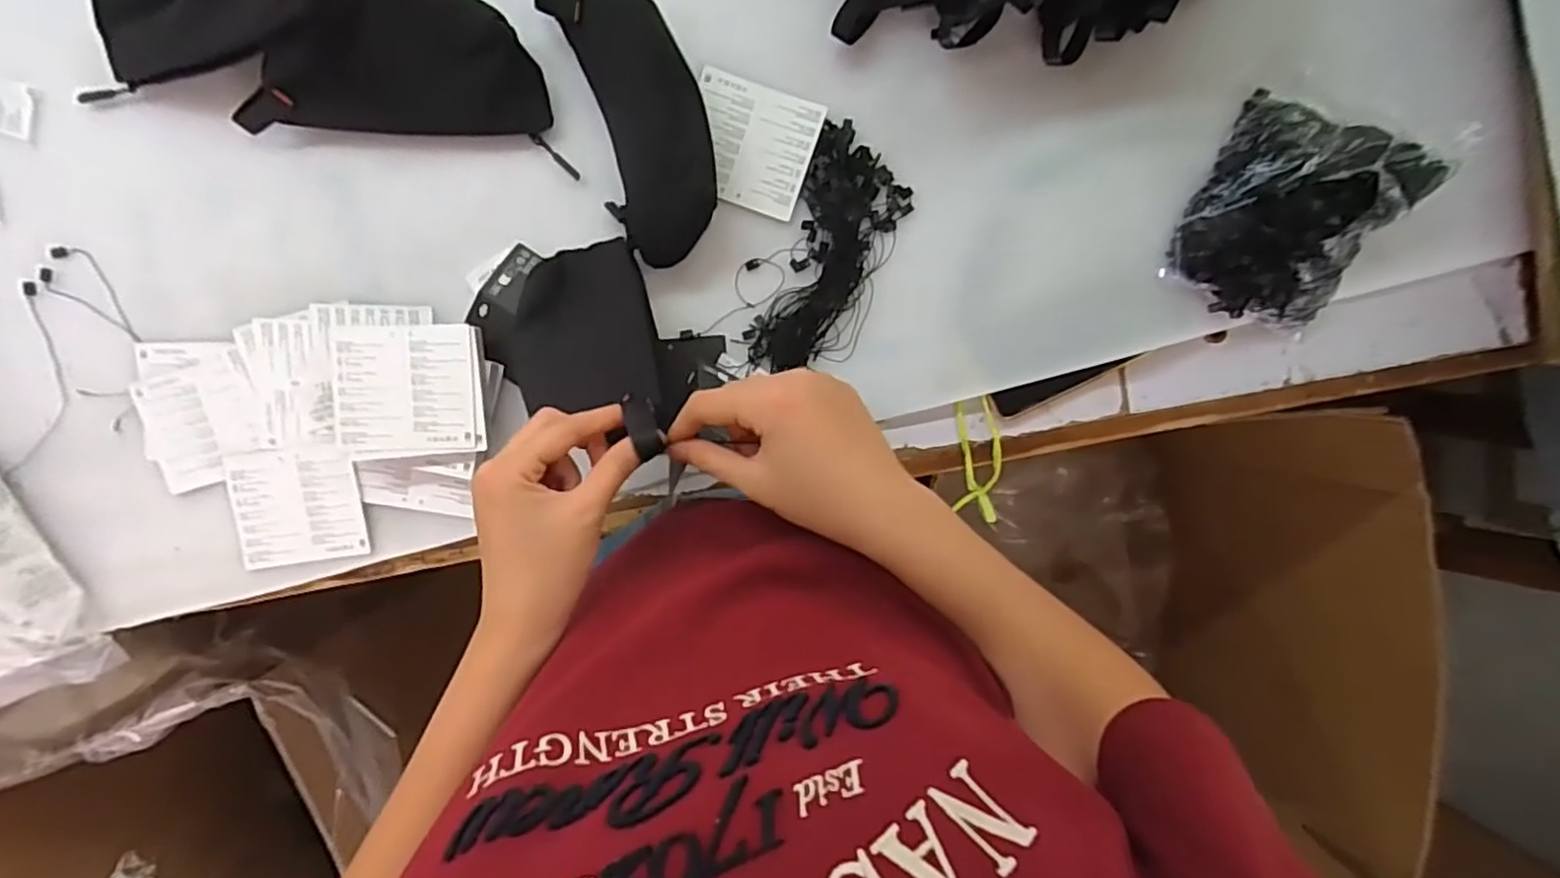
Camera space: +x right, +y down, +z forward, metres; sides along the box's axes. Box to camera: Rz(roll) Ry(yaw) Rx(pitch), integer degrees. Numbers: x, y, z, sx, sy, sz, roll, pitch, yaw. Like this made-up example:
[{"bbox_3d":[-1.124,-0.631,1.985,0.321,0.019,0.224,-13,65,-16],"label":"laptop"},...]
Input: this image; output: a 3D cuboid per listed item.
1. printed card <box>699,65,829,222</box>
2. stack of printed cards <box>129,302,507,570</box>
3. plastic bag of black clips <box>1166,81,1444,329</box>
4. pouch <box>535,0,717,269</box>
[{"bbox_3d":[-0.022,-0.225,0.520,0.096,0.007,0.091,18,94,-2],"label":"printed card"},{"bbox_3d":[-0.343,-0.005,0.506,0.267,0.035,0.180,-14,94,0],"label":"stack of printed cards"},{"bbox_3d":[0.378,-0.164,0.496,0.123,0.060,0.147,31,93,-3],"label":"plastic bag of black clips"},{"bbox_3d":[-0.101,-0.232,0.488,0.093,0.057,0.208,-15,94,0],"label":"pouch"}]

